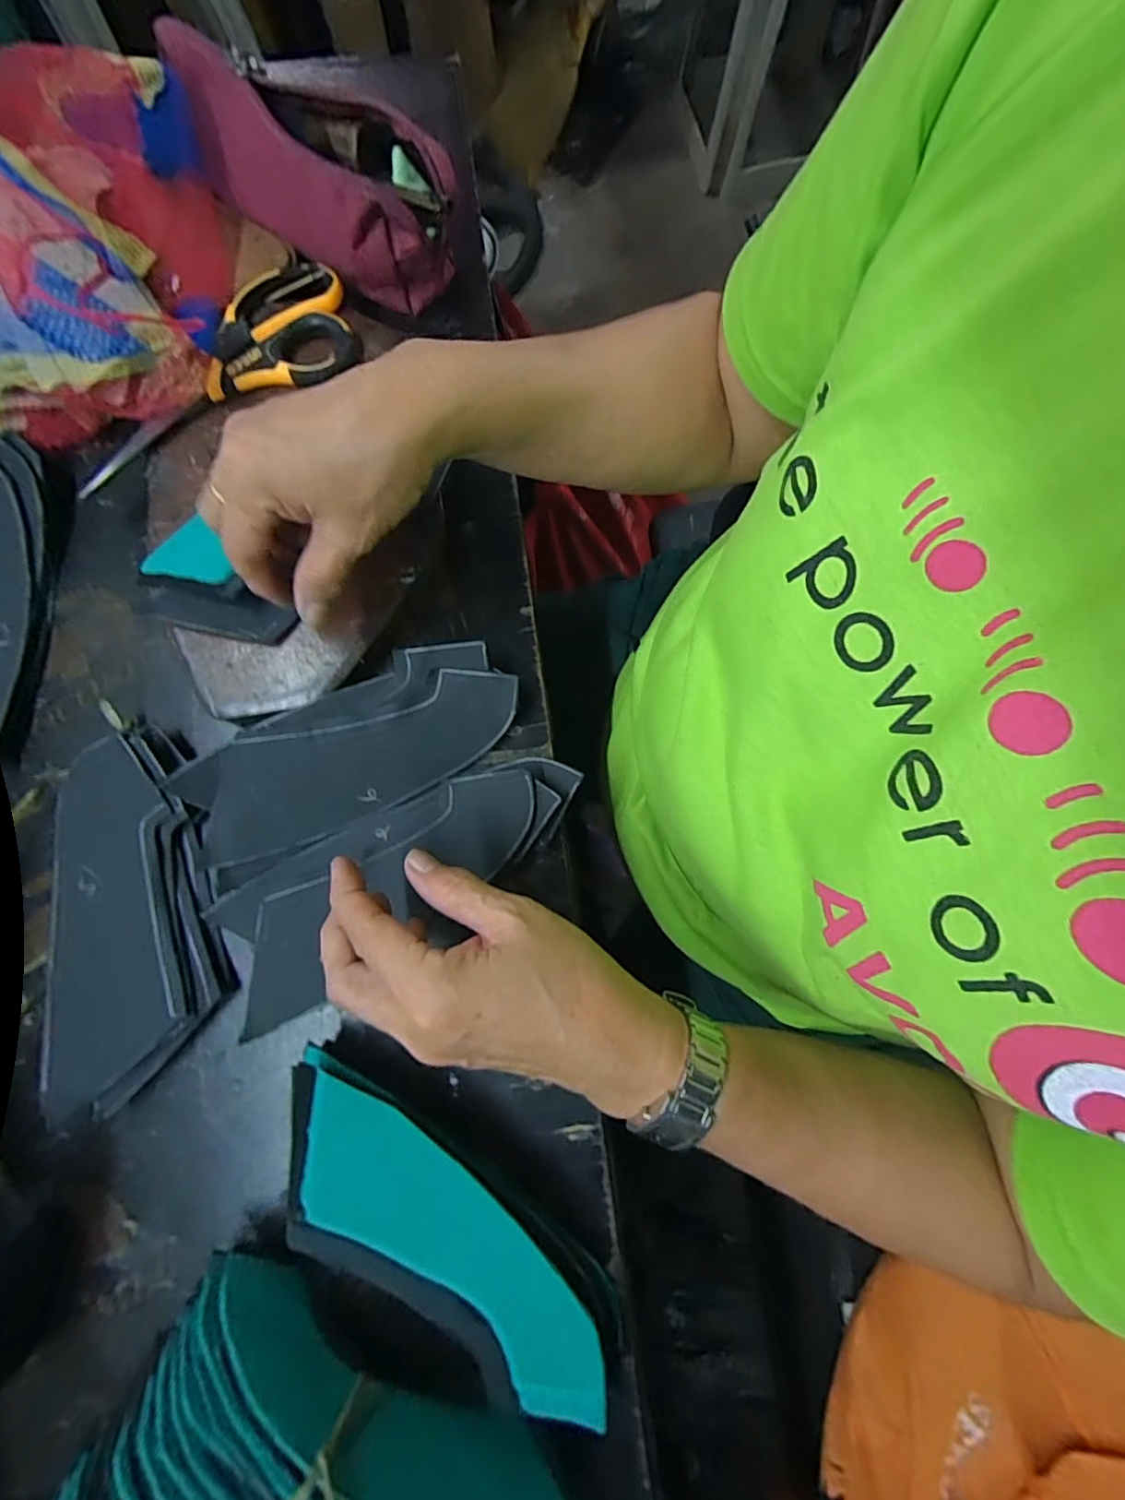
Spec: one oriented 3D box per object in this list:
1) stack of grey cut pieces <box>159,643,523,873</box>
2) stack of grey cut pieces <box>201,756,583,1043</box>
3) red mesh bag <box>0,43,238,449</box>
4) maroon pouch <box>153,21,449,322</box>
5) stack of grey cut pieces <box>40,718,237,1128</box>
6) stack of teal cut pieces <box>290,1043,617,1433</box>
[{"bbox_3d":[-0.116,0.000,0.312,0.181,0.022,0.071,-28,81,-5],"label":"stack of grey cut pieces"},{"bbox_3d":[-0.085,0.067,0.303,0.204,0.016,0.076,-30,81,-7],"label":"stack of grey cut pieces"},{"bbox_3d":[-0.319,-0.327,0.345,0.189,0.072,0.255,-7,80,-2],"label":"red mesh bag"},{"bbox_3d":[-0.162,-0.378,0.356,0.211,0.068,0.086,41,82,6],"label":"maroon pouch"},{"bbox_3d":[-0.234,0.084,0.292,0.090,0.019,0.187,-13,80,-3],"label":"stack of grey cut pieces"},{"bbox_3d":[-0.058,0.226,0.260,0.190,0.027,0.063,35,82,6],"label":"stack of teal cut pieces"}]

